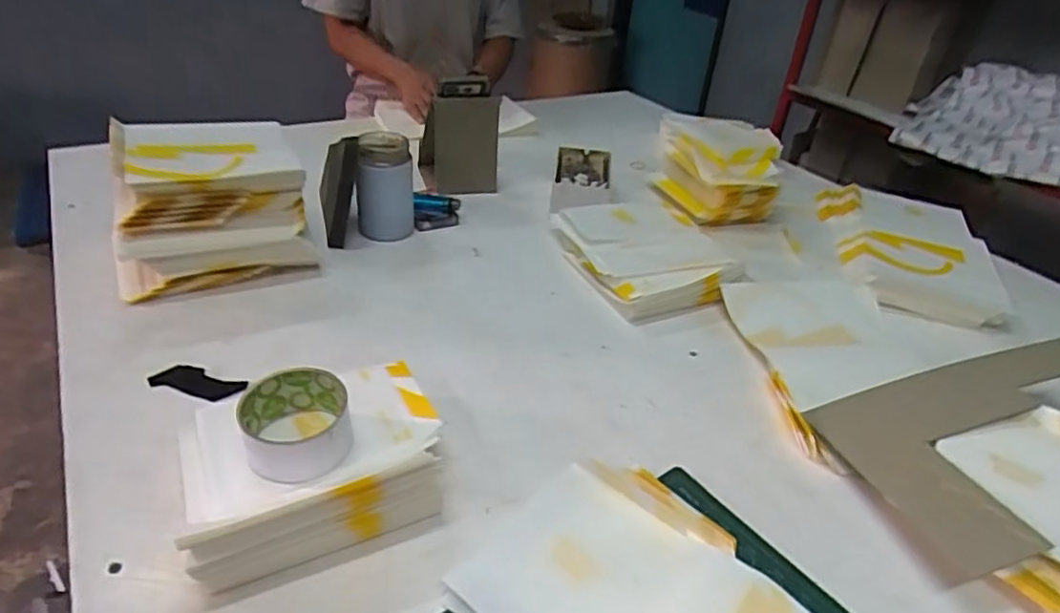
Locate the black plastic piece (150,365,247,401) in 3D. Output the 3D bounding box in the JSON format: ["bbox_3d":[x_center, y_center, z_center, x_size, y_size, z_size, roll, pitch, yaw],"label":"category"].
[{"bbox_3d":[-0.327,0.075,0.638,0.096,0.004,0.033,11,43,16],"label":"black plastic piece"}]

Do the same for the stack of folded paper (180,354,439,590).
[{"bbox_3d":[-0.175,0.115,0.529,0.197,0.071,0.173,-11,37,-25],"label":"stack of folded paper"}]

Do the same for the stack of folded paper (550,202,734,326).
[{"bbox_3d":[0.145,-0.079,0.874,0.174,0.047,0.267,-6,35,-17],"label":"stack of folded paper"}]

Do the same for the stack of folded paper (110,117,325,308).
[{"bbox_3d":[-0.394,-0.128,0.803,0.209,0.150,0.175,-10,36,-22],"label":"stack of folded paper"}]

